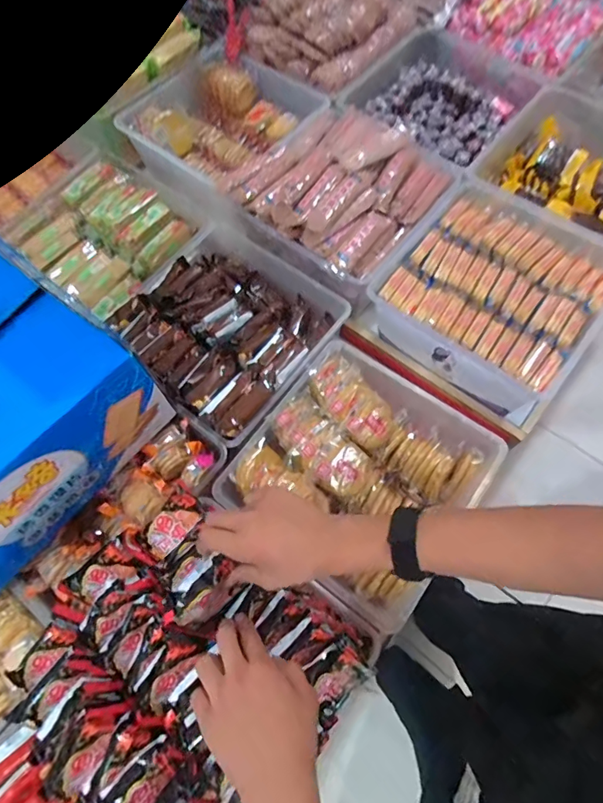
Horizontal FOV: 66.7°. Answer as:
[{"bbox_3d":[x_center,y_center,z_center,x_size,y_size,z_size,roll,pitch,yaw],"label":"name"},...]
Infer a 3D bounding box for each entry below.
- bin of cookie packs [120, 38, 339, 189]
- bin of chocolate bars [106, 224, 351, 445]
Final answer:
[{"bbox_3d":[-0.118,-0.472,0.805,0.297,0.095,0.261,34,72,14],"label":"bin of cookie packs"},{"bbox_3d":[-0.110,-0.112,0.709,0.276,0.091,0.274,36,73,15],"label":"bin of chocolate bars"}]

